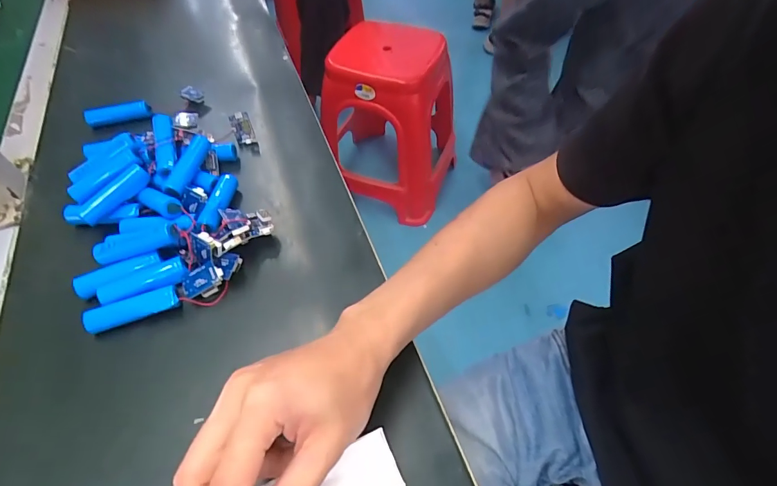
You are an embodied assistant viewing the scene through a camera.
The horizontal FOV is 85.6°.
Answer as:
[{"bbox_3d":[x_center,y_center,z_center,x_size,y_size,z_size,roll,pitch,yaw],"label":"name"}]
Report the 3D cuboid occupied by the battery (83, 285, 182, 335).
[{"bbox_3d":[-0.200,0.054,0.333,0.070,0.019,0.020,-15,53,-11],"label":"battery"}]

